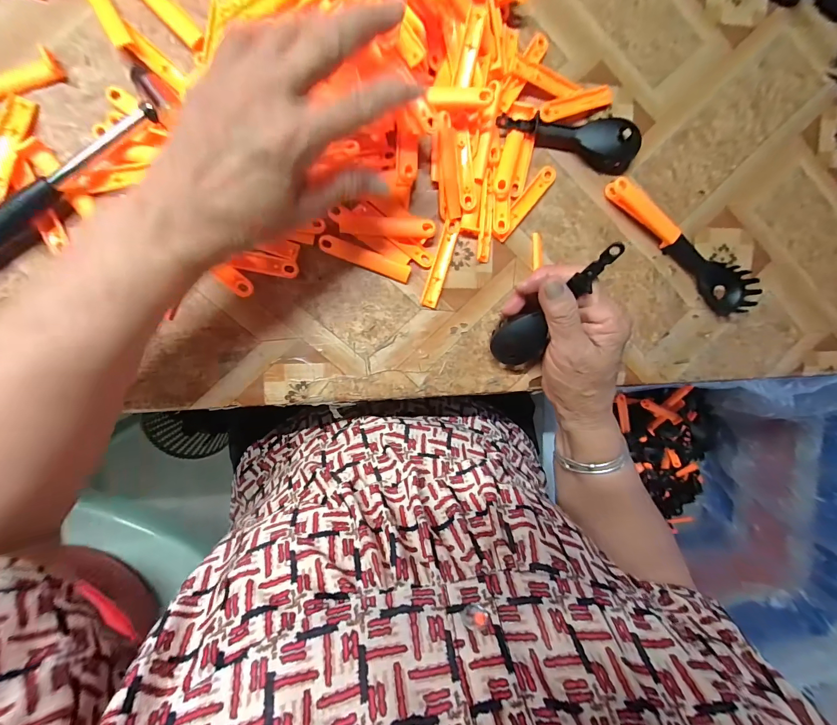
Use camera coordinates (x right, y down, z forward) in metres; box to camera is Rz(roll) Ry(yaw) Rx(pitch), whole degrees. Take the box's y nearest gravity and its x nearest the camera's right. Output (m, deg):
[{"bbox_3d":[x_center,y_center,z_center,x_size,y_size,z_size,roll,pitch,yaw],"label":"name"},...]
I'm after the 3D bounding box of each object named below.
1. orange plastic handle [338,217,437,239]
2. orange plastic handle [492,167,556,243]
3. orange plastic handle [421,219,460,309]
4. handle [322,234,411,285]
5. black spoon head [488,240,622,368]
[{"bbox_3d":[-0.025,-0.110,0.291,0.075,0.009,0.016,1,95,-9],"label":"orange plastic handle"},{"bbox_3d":[0.092,-0.138,0.312,0.015,0.005,0.076,38,89,-10],"label":"orange plastic handle"},{"bbox_3d":[0.019,-0.083,0.306,0.014,0.006,0.074,17,93,-10],"label":"orange plastic handle"},{"bbox_3d":[-0.043,-0.084,0.296,0.074,0.005,0.014,19,92,-10],"label":"handle"},{"bbox_3d":[0.099,-0.039,0.272,0.042,0.123,0.016,28,47,-10],"label":"black spoon head"}]

